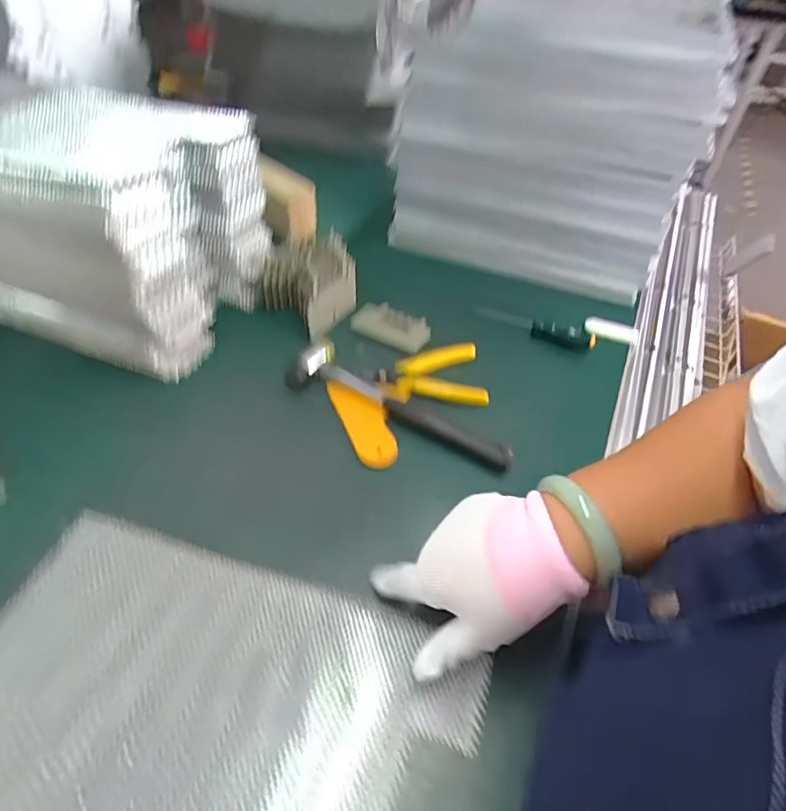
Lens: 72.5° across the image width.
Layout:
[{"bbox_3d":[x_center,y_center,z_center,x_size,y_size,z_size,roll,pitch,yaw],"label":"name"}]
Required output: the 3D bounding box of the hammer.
[{"bbox_3d":[0.004,0.001,0.512,0.231,0.022,0.054,27,49,20],"label":"hammer"}]

